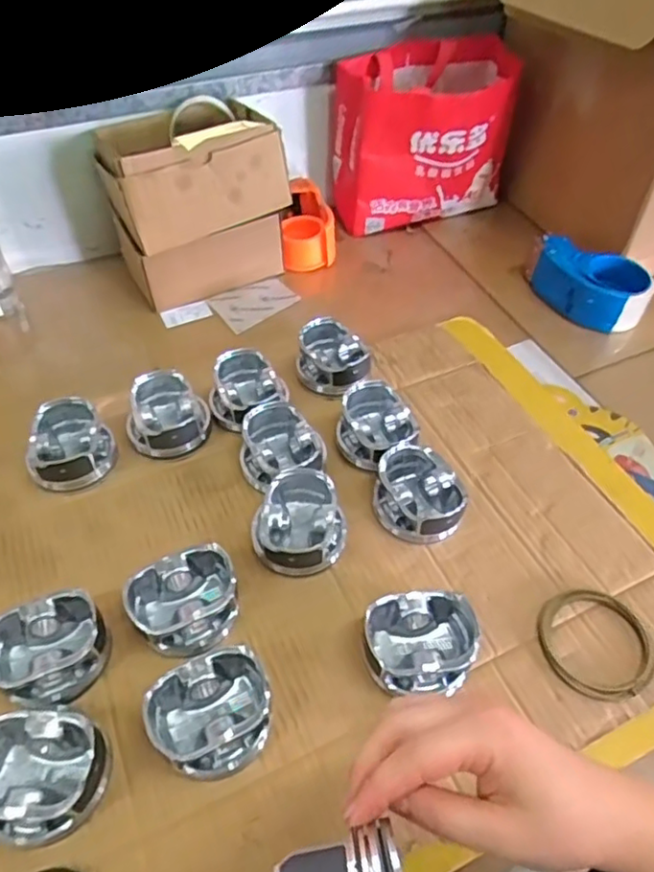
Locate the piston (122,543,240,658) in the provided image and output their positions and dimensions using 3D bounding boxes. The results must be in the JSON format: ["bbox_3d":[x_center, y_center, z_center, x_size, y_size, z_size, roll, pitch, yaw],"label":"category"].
[{"bbox_3d":[-0.115,0.136,0.498,0.084,0.045,0.072,-20,55,-17],"label":"piston"}]

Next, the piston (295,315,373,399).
[{"bbox_3d":[0.007,-0.091,0.688,0.082,0.048,0.084,1,51,-2],"label":"piston"}]

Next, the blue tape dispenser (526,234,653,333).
[{"bbox_3d":[0.325,-0.188,0.769,0.152,0.066,0.079,25,55,16],"label":"blue tape dispenser"}]

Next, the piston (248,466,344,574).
[{"bbox_3d":[-0.027,0.077,0.546,0.080,0.048,0.086,1,51,-1],"label":"piston"}]

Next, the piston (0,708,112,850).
[{"bbox_3d":[-0.197,0.232,0.415,0.090,0.042,0.075,-4,52,-6],"label":"piston"}]

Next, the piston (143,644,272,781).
[{"bbox_3d":[-0.083,0.202,0.442,0.087,0.043,0.077,-19,55,-17],"label":"piston"}]

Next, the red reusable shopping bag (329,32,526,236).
[{"bbox_3d":[0.131,-0.415,0.853,0.242,0.197,0.138,1,51,-2],"label":"red reusable shopping bag"}]

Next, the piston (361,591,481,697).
[{"bbox_3d":[0.072,0.165,0.479,0.089,0.043,0.072,-2,52,-4],"label":"piston"}]

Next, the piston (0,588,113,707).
[{"bbox_3d":[-0.214,0.167,0.473,0.084,0.052,0.074,-28,58,-22],"label":"piston"}]

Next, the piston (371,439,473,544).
[{"bbox_3d":[0.087,0.055,0.570,0.087,0.044,0.079,35,58,23],"label":"piston"}]

